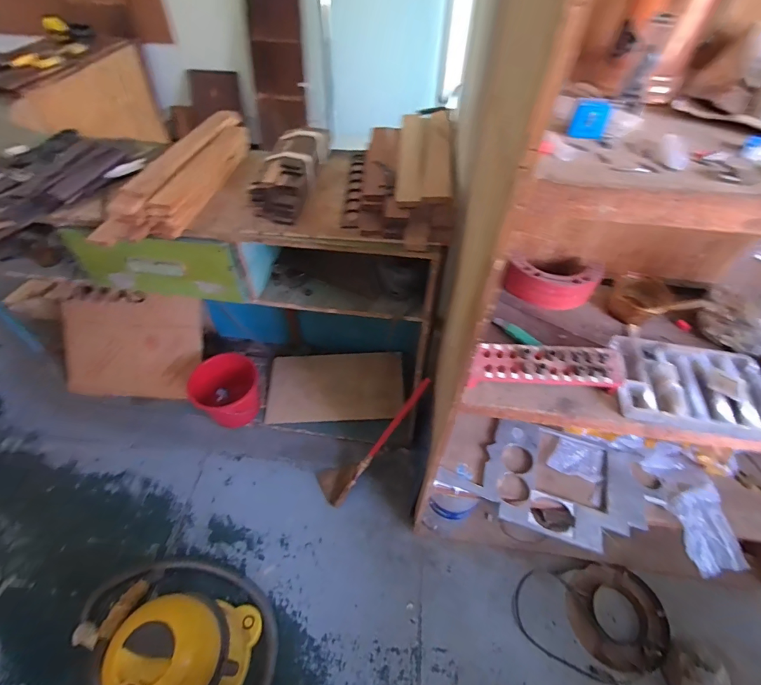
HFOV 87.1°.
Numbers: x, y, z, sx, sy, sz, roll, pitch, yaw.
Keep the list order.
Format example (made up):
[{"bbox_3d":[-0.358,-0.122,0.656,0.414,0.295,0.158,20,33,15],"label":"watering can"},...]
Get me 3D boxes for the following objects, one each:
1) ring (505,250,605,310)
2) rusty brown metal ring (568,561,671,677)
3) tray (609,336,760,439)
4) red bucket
[{"bbox_3d":[0.403,-0.154,0.936,0.183,0.069,0.185,1,49,-1],"label":"ring"},{"bbox_3d":[0.776,0.897,1.313,0.282,0.065,0.294,9,49,7],"label":"rusty brown metal ring"},{"bbox_3d":[0.602,0.075,0.773,0.263,0.054,0.190,7,49,5],"label":"tray"},{"bbox_3d":[-0.660,0.212,1.724,0.271,0.246,0.234,-25,54,-22],"label":"red bucket"}]

